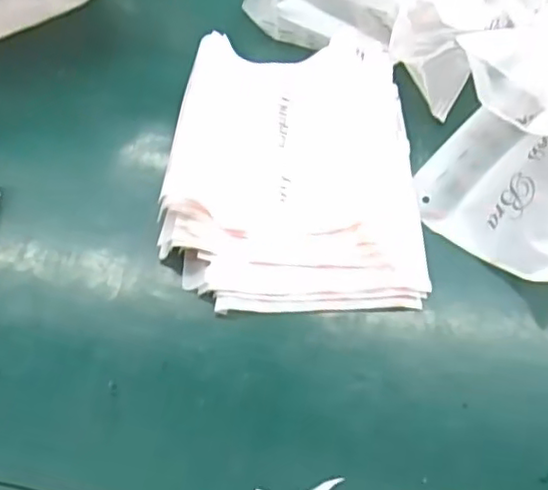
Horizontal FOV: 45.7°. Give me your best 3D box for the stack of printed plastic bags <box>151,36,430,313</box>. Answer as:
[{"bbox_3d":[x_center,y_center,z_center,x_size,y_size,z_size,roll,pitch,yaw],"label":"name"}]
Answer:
[{"bbox_3d":[0.014,-0.065,0.511,0.187,0.030,0.247,-2,55,2],"label":"stack of printed plastic bags"}]

